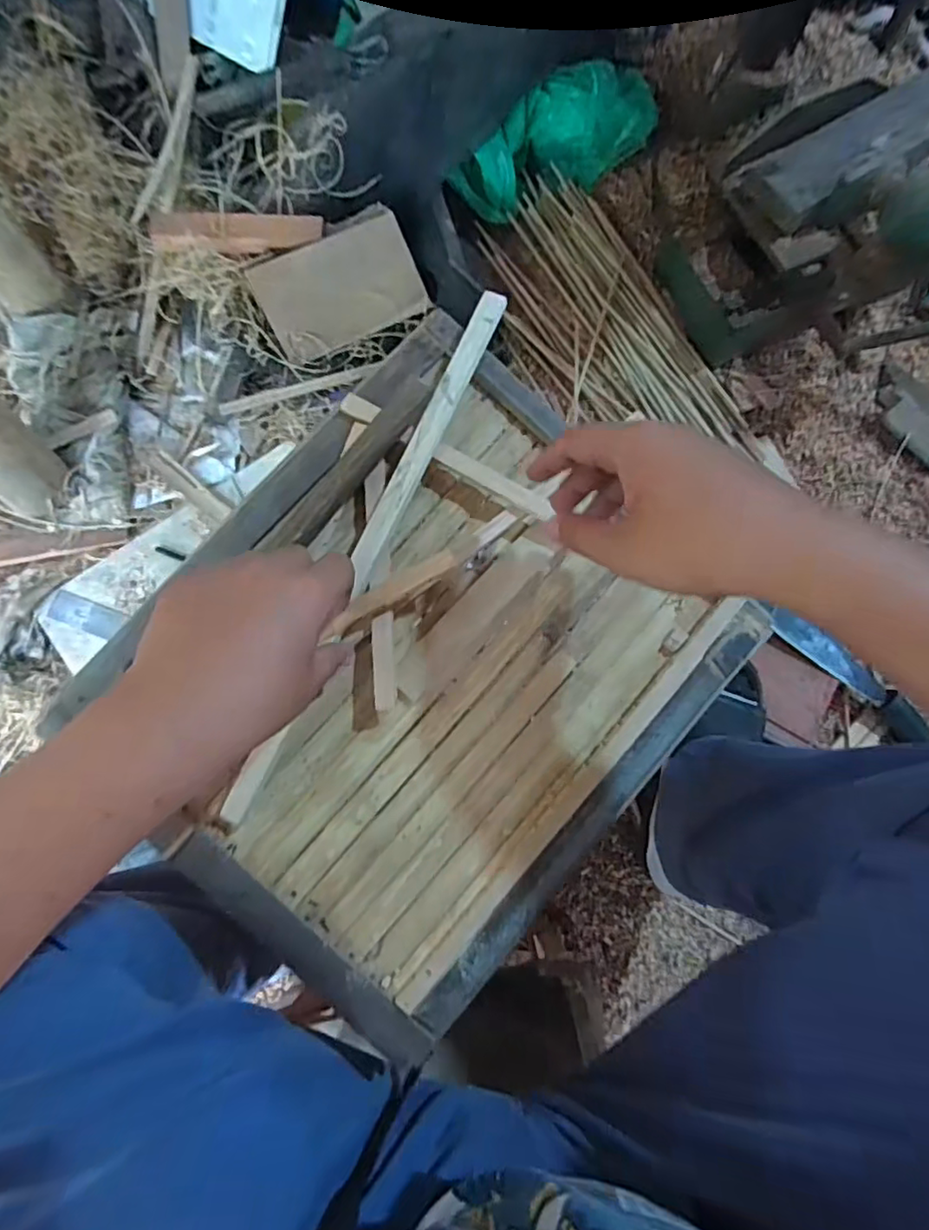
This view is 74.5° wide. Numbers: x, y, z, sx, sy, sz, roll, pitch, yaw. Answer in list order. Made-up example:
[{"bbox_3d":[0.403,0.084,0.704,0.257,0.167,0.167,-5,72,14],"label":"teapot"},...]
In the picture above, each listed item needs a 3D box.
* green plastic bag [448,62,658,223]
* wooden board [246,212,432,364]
[{"bbox_3d":[0.125,-0.629,0.811,0.302,0.080,0.110,-27,79,-5],"label":"green plastic bag"},{"bbox_3d":[-0.159,-0.416,0.785,0.197,0.014,0.118,-24,122,1],"label":"wooden board"}]

